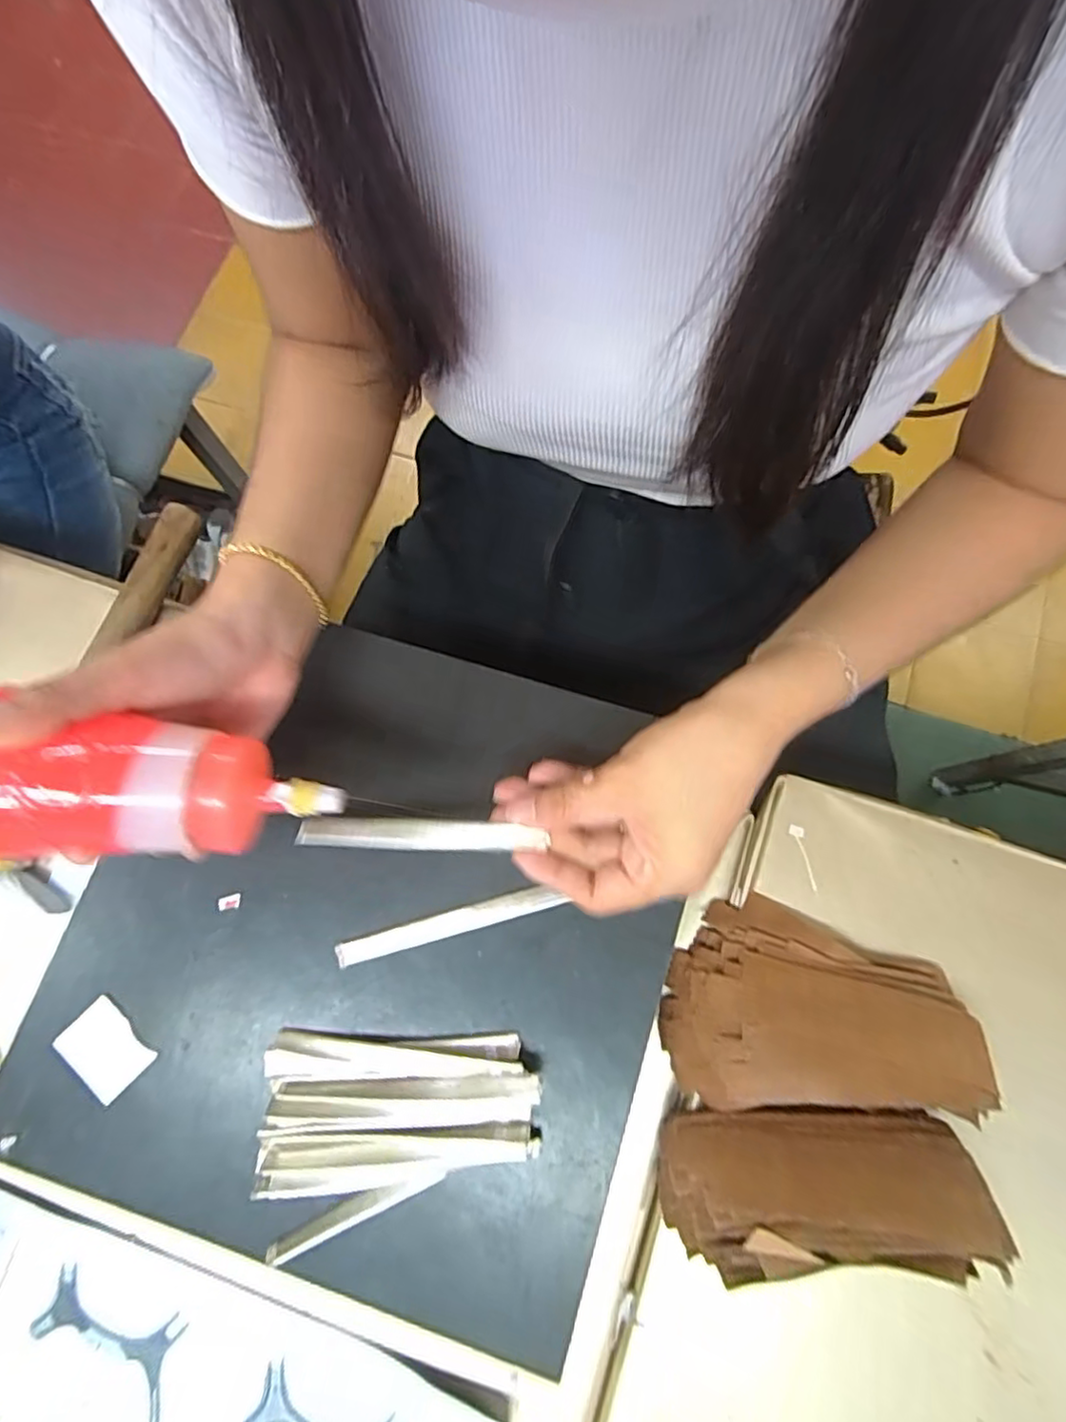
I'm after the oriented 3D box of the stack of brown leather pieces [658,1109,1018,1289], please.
[{"bbox_3d":[0.130,0.215,0.285,0.139,0.050,0.062,-3,74,1],"label":"stack of brown leather pieces"}]

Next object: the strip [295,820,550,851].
[{"bbox_3d":[-0.055,0.059,0.301,0.117,0.009,0.014,-1,74,12],"label":"strip"}]

